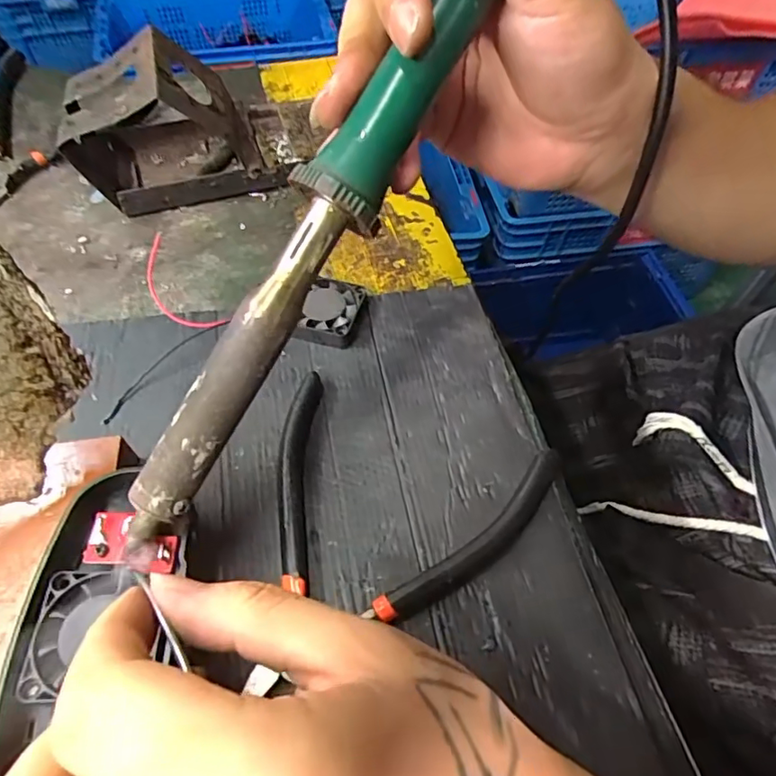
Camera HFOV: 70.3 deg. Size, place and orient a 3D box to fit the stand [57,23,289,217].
[{"bbox_3d":[-0.134,-0.168,0.350,0.120,0.081,0.079,-10,57,-9],"label":"stand"}]

